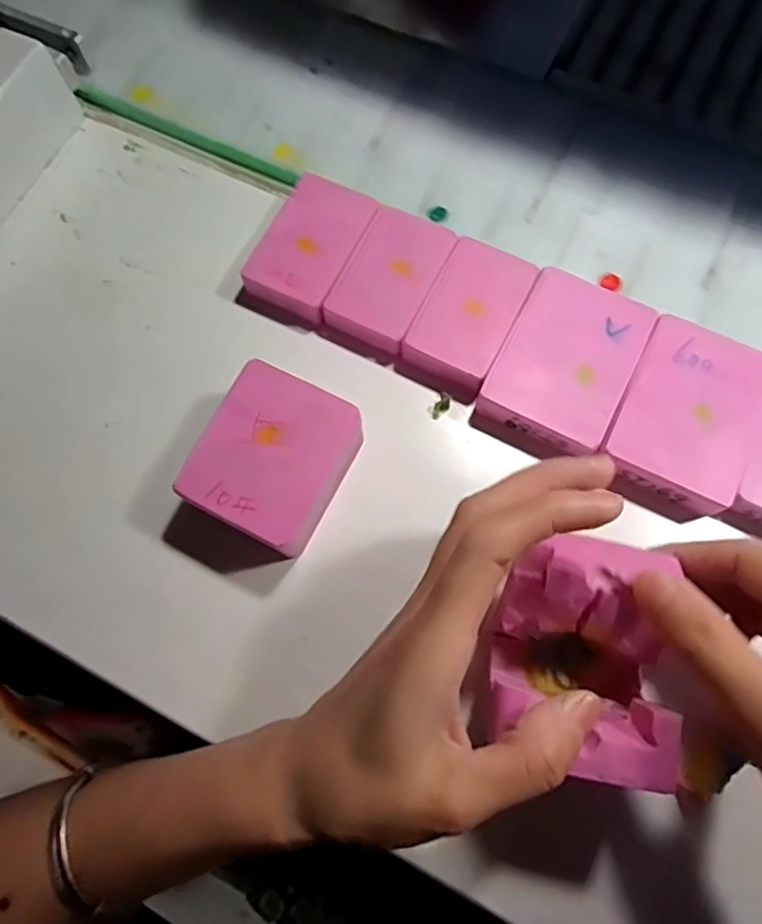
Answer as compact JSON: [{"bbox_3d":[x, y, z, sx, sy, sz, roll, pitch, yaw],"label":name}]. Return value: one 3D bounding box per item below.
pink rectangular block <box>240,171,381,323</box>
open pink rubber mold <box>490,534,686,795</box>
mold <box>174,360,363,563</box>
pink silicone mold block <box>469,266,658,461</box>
[{"bbox_3d":[-0.035,-0.110,0.303,0.044,0.016,0.072,25,76,8],"label":"pink rectangular block"},{"bbox_3d":[0.070,0.067,0.213,0.057,0.058,0.072,14,75,6],"label":"open pink rubber mold"},{"bbox_3d":[-0.047,0.000,0.266,0.055,0.037,0.068,26,76,9],"label":"mold"},{"bbox_3d":[0.086,-0.045,0.279,0.057,0.015,0.085,26,76,9],"label":"pink silicone mold block"}]

